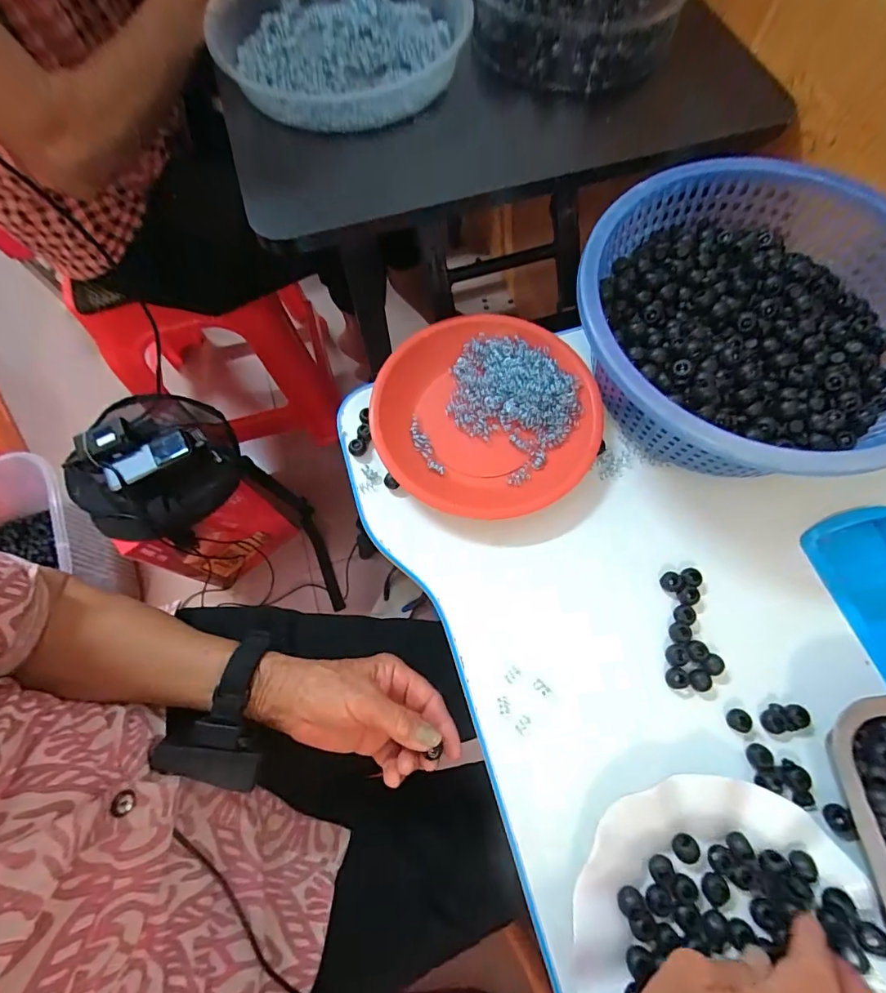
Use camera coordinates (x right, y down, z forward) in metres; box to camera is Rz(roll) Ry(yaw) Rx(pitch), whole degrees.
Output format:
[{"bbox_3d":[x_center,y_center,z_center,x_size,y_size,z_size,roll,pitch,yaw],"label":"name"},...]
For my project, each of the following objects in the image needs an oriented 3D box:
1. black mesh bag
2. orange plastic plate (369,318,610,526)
[{"bbox_3d":[-0.467,-0.063,0.730,0.243,0.106,0.247,-37,74,-12],"label":"black mesh bag"},{"bbox_3d":[0.040,-0.071,0.407,0.196,0.030,0.186,0,70,1],"label":"orange plastic plate"}]

